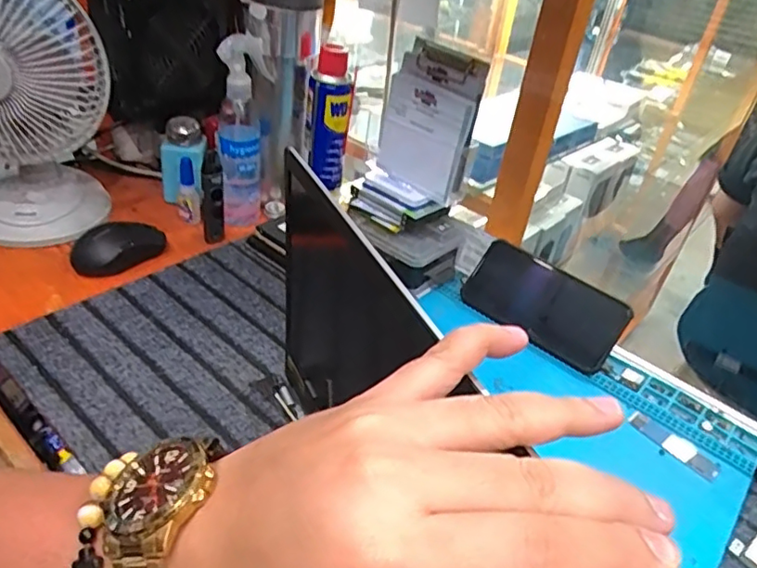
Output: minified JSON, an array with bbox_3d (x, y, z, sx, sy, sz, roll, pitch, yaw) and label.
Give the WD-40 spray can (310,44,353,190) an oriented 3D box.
[{"bbox_3d":[-0.056,-0.195,0.702,0.045,0.169,0.041,6,35,-4],"label":"WD-40 spray can"}]

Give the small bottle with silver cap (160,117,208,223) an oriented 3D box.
[{"bbox_3d":[-0.238,-0.140,0.728,0.054,0.102,0.079,-6,38,-19],"label":"small bottle with silver cap"}]

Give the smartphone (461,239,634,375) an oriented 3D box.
[{"bbox_3d":[0.168,0.020,0.608,0.162,0.010,0.078,32,89,28],"label":"smartphone"}]

